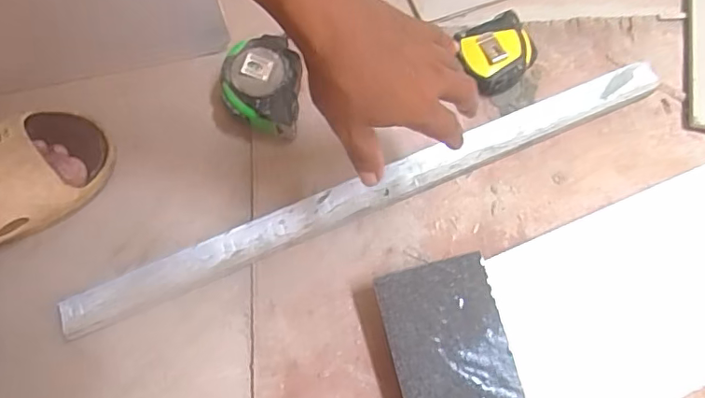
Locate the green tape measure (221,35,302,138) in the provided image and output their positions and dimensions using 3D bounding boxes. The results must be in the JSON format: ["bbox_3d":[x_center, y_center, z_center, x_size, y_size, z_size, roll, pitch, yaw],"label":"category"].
[{"bbox_3d":[-0.087,-0.109,0.528,0.072,0.052,0.091,4,73,1],"label":"green tape measure"}]

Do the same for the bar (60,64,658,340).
[{"bbox_3d":[0.022,-0.009,0.504,0.593,0.011,0.033,-23,82,-6],"label":"bar"}]

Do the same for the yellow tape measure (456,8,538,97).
[{"bbox_3d":[0.144,-0.144,0.542,0.076,0.042,0.068,-19,74,-6],"label":"yellow tape measure"}]

